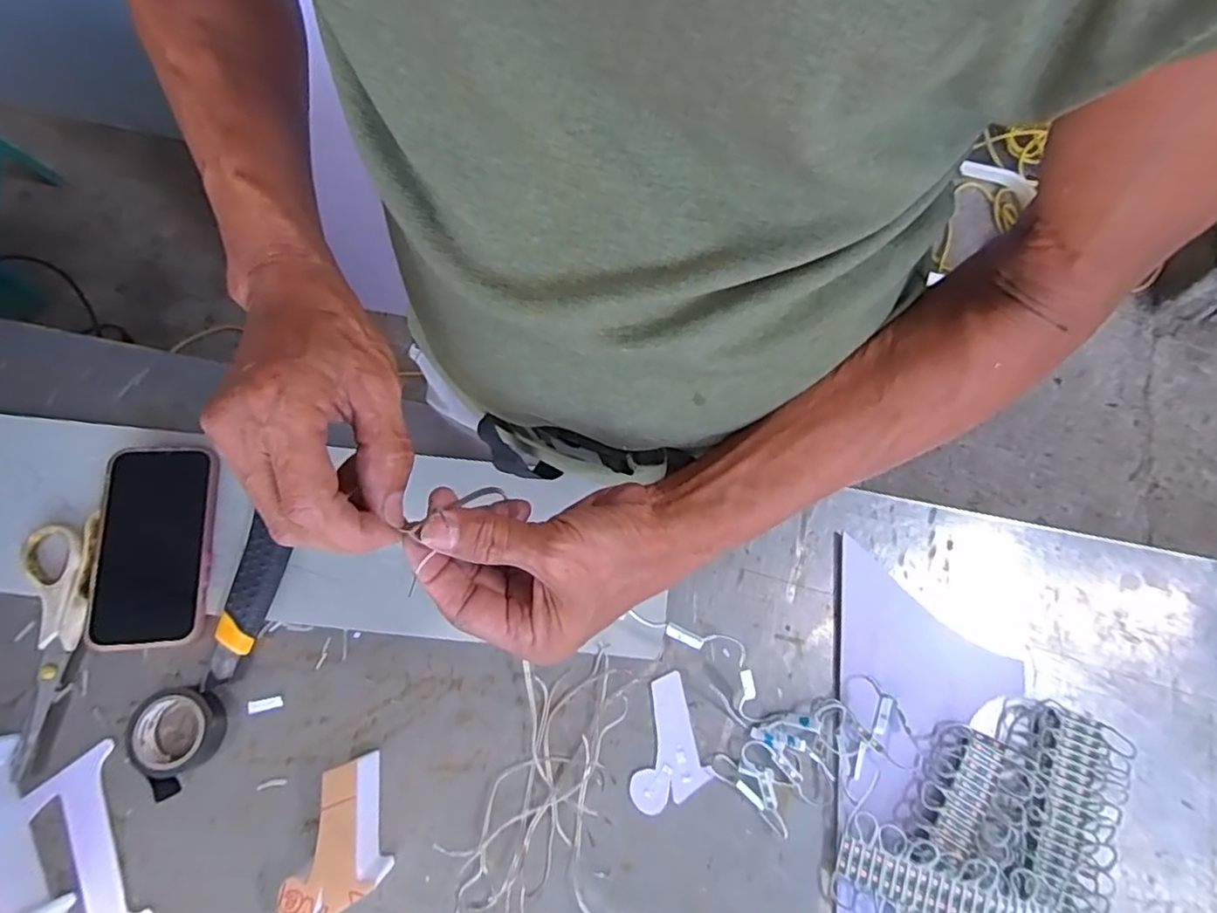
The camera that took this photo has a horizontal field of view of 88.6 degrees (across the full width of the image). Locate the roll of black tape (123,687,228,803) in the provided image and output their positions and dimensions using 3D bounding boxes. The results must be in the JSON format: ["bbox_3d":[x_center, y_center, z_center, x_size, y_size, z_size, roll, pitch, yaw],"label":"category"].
[{"bbox_3d":[-0.311,0.200,0.446,0.058,0.022,0.069,43,78,10],"label":"roll of black tape"}]

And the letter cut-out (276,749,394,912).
[{"bbox_3d":[-0.180,0.254,0.425,0.057,0.044,0.096,-1,75,0],"label":"letter cut-out"}]

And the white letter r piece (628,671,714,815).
[{"bbox_3d":[0.037,0.208,0.455,0.058,0.004,0.082,-17,75,-6],"label":"white letter r piece"}]

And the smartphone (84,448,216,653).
[{"bbox_3d":[-0.346,0.066,0.473,0.081,0.011,0.151,-1,74,-8],"label":"smartphone"}]

